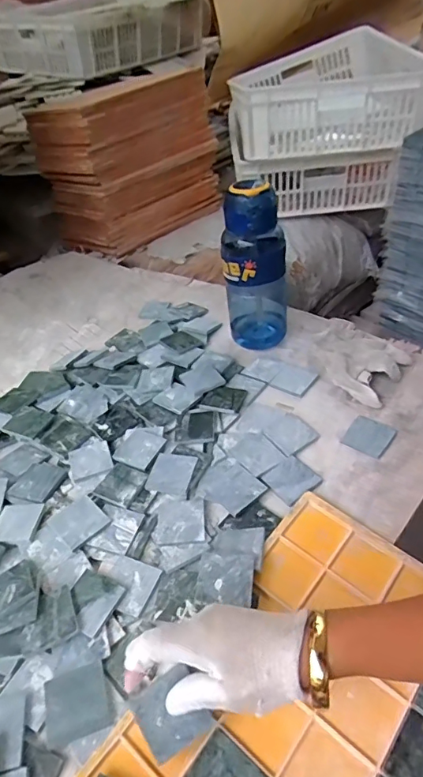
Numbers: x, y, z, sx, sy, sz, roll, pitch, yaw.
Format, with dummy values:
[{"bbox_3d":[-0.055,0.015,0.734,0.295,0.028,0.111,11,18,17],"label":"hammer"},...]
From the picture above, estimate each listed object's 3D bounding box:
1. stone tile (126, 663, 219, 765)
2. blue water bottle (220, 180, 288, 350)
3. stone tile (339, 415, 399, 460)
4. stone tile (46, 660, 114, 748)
[{"bbox_3d":[-0.029,0.233,0.346,0.046,0.006,0.049,-30,79,-18],"label":"stone tile"},{"bbox_3d":[0.059,-0.165,0.663,0.085,0.227,0.081,2,42,14],"label":"blue water bottle"},{"bbox_3d":[0.183,0.054,0.557,0.047,0.005,0.054,25,51,33],"label":"stone tile"},{"bbox_3d":[-0.106,0.249,0.384,0.049,0.005,0.045,-17,42,-9],"label":"stone tile"}]

